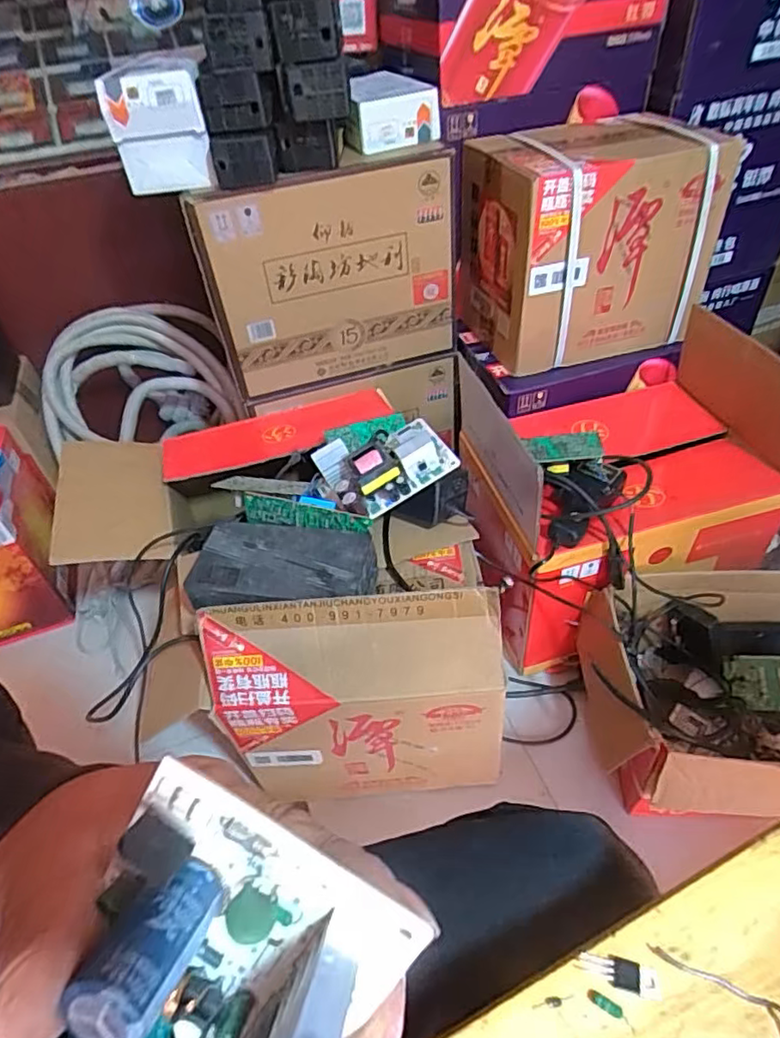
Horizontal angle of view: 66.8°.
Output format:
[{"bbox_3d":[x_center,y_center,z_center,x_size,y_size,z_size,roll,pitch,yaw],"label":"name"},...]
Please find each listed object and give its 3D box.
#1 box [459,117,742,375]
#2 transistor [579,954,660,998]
[{"bbox_3d":[0.306,-0.433,0.945,0.325,0.291,0.229,-15,46,-9],"label":"box"},{"bbox_3d":[0.090,0.177,0.231,0.029,0.004,0.010,8,47,14],"label":"transistor"}]

